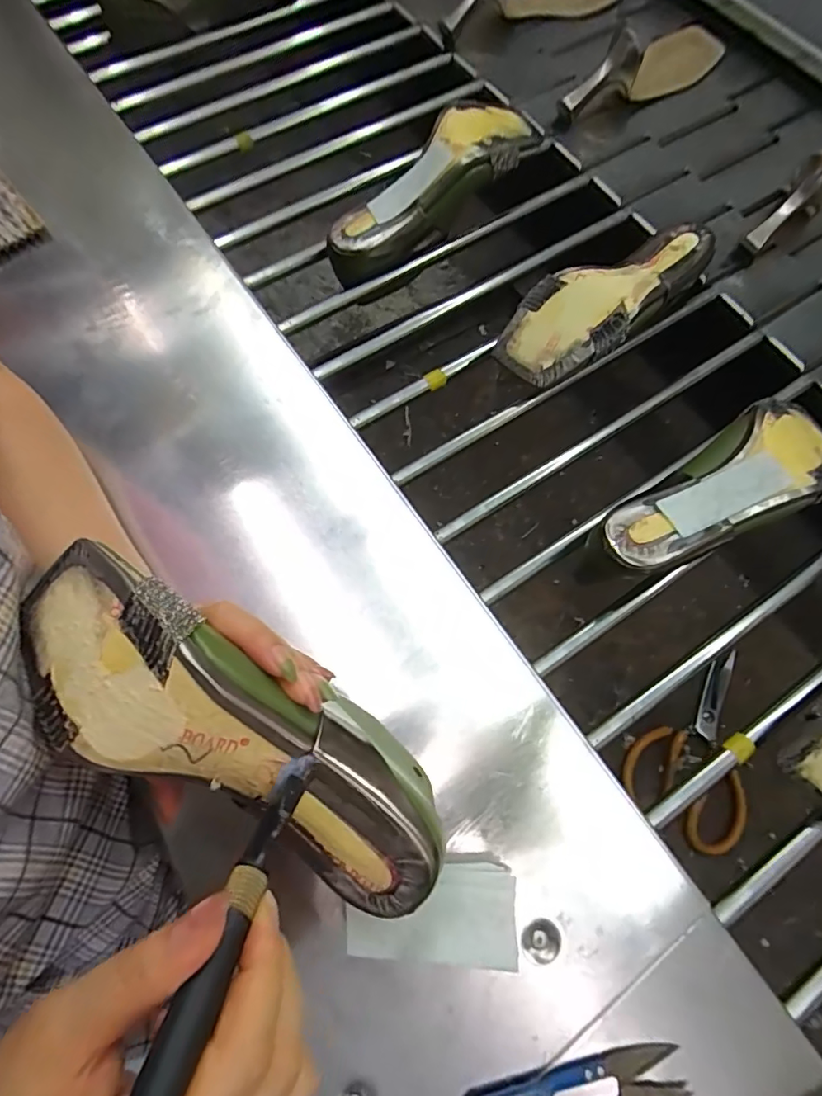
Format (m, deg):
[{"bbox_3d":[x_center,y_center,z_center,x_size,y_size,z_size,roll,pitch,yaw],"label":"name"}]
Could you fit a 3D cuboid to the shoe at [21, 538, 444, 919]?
[{"bbox_3d":[-0.080,0.083,0.233,0.221,0.056,0.075,35,70,-5],"label":"shoe"}]

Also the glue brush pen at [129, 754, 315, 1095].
[{"bbox_3d":[-0.065,0.136,0.167,0.011,0.009,0.132,11,31,5],"label":"glue brush pen"}]

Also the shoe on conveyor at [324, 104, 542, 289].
[{"bbox_3d":[0.016,-0.339,0.500,0.226,0.071,0.081,-37,70,10],"label":"shoe on conveyor"}]

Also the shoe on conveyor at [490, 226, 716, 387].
[{"bbox_3d":[0.175,-0.225,0.469,0.087,0.062,0.212,41,73,15],"label":"shoe on conveyor"}]

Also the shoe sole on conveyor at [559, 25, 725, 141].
[{"bbox_3d":[0.275,-0.559,0.598,0.240,0.066,0.076,-42,73,-16],"label":"shoe sole on conveyor"}]

